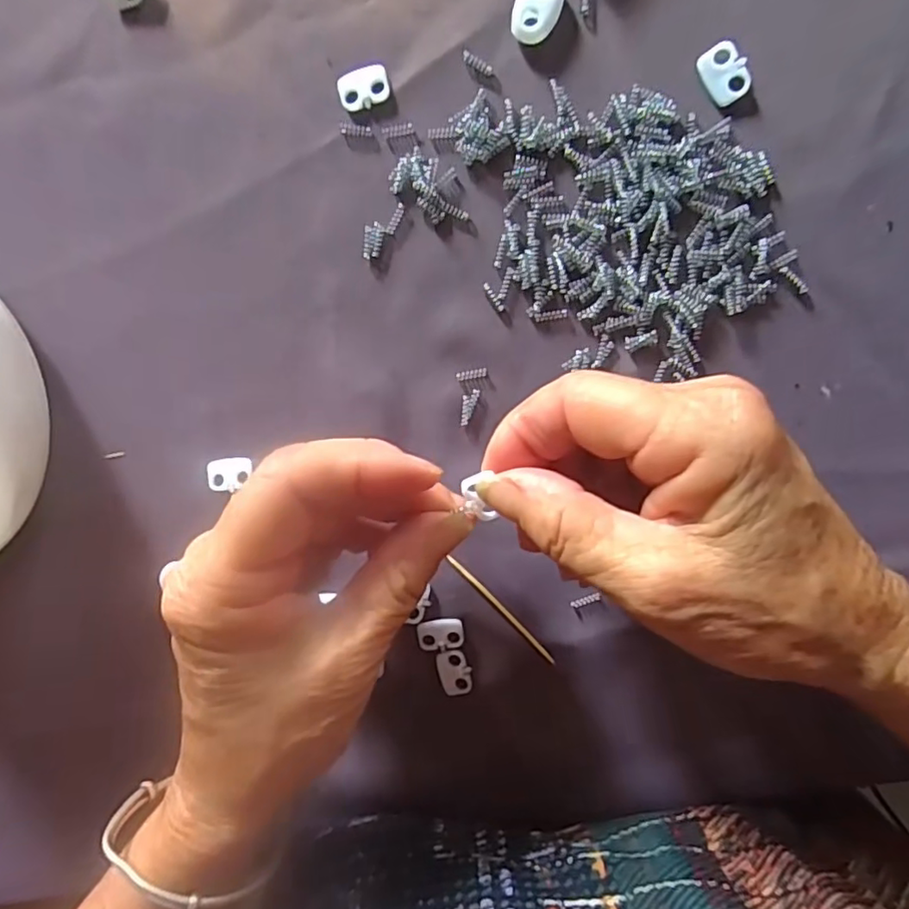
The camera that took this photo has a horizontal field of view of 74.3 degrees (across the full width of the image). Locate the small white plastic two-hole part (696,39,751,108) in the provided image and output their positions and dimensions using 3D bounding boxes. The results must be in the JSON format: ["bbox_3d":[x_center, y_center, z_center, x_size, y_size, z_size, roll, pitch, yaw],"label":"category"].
[{"bbox_3d":[0.091,-0.128,0.202,0.013,0.004,0.019,-31,93,9],"label":"small white plastic two-hole part"}]

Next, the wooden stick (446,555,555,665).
[{"bbox_3d":[0.019,0.062,0.237,0.056,0.004,0.004,45,99,-1],"label":"wooden stick"}]

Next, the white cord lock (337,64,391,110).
[{"bbox_3d":[-0.033,-0.133,0.217,0.018,0.004,0.013,-9,96,7],"label":"white cord lock"}]

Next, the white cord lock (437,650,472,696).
[{"bbox_3d":[0.000,0.089,0.242,0.013,0.004,0.018,-15,95,8],"label":"white cord lock"}]

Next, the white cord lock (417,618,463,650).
[{"bbox_3d":[-0.006,0.073,0.240,0.018,0.004,0.013,-6,97,7],"label":"white cord lock"}]

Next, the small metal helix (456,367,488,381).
[{"bbox_3d":[0.006,-0.030,0.226,0.012,0.004,0.004,-9,96,7],"label":"small metal helix"}]

